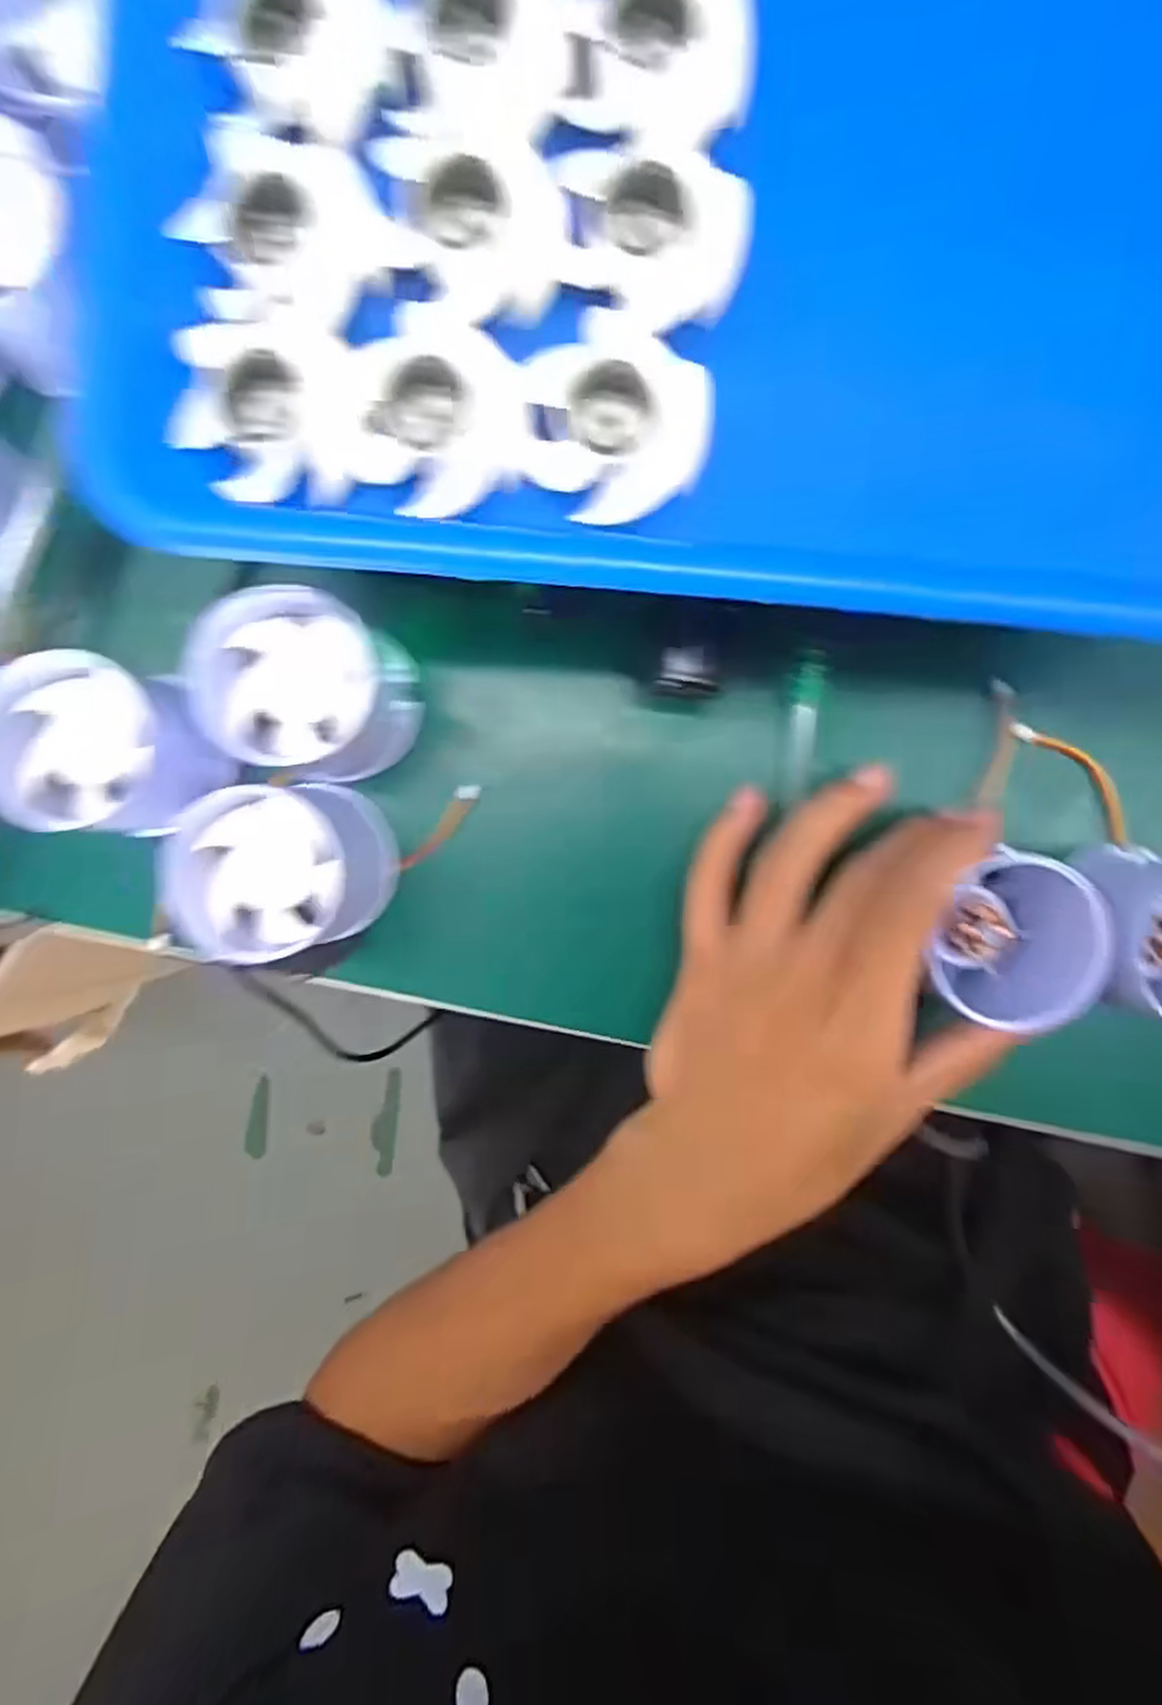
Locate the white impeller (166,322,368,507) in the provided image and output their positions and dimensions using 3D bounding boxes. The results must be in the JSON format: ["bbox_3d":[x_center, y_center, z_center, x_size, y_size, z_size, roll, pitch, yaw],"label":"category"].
[{"bbox_3d":[-0.078,-0.109,0.194,0.044,0.012,0.040,3,93,0],"label":"white impeller"}]

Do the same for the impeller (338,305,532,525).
[{"bbox_3d":[-0.037,-0.111,0.194,0.046,0.017,0.047,0,93,0],"label":"impeller"}]

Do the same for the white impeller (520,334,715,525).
[{"bbox_3d":[0.009,-0.105,0.193,0.045,0.015,0.040,-1,93,0],"label":"white impeller"}]

